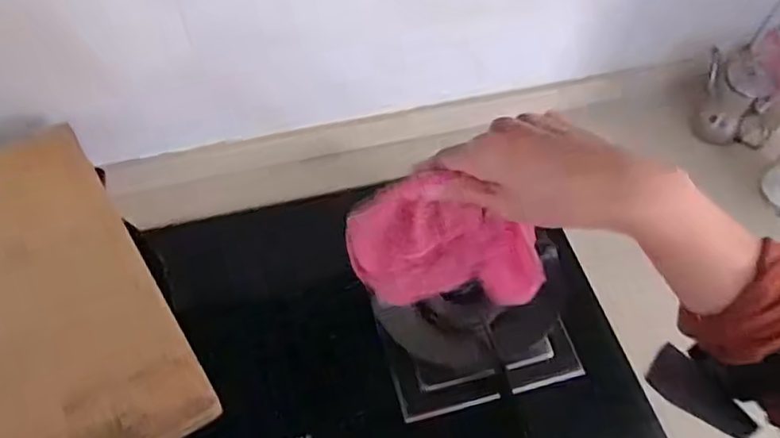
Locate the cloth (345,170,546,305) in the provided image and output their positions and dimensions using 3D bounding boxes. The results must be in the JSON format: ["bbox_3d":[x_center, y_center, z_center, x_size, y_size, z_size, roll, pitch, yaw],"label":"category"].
[{"bbox_3d":[0.039,0.022,0.422,0.136,0.091,0.041,5,58,1],"label":"cloth"}]

